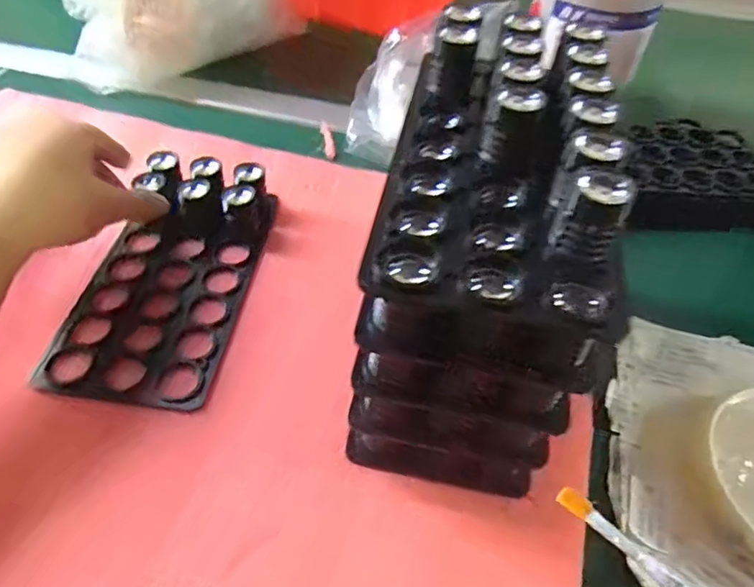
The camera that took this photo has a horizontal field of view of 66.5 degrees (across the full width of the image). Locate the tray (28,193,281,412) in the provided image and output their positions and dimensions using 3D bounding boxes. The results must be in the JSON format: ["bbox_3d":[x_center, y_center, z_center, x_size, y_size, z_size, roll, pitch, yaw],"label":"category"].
[{"bbox_3d":[-0.134,-0.007,0.377,0.097,0.023,0.177,7,54,4],"label":"tray"}]

